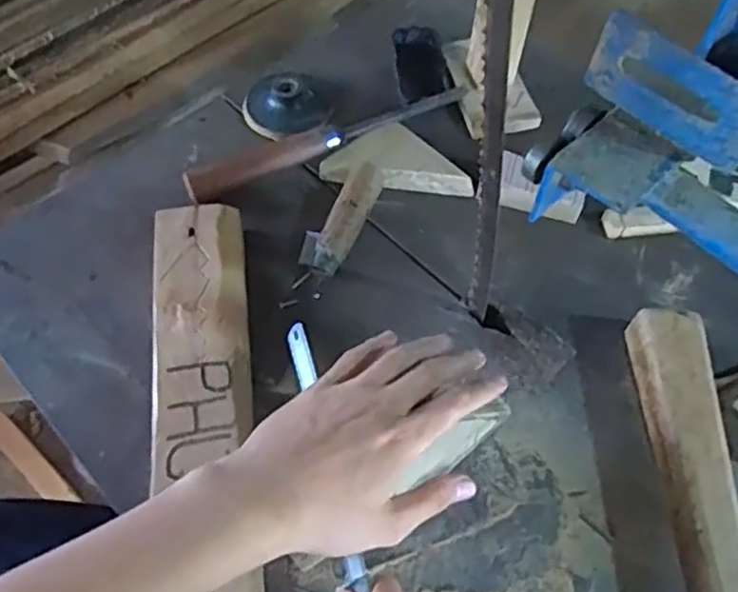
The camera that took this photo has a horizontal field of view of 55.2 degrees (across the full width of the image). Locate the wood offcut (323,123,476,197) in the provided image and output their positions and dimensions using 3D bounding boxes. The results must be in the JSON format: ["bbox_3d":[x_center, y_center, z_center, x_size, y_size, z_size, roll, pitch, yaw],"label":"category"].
[{"bbox_3d":[0.029,-0.135,0.684,0.143,0.029,0.065,7,63,0],"label":"wood offcut"}]

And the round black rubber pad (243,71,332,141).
[{"bbox_3d":[-0.082,-0.198,0.720,0.087,0.034,0.076,-14,60,-9],"label":"round black rubber pad"}]

